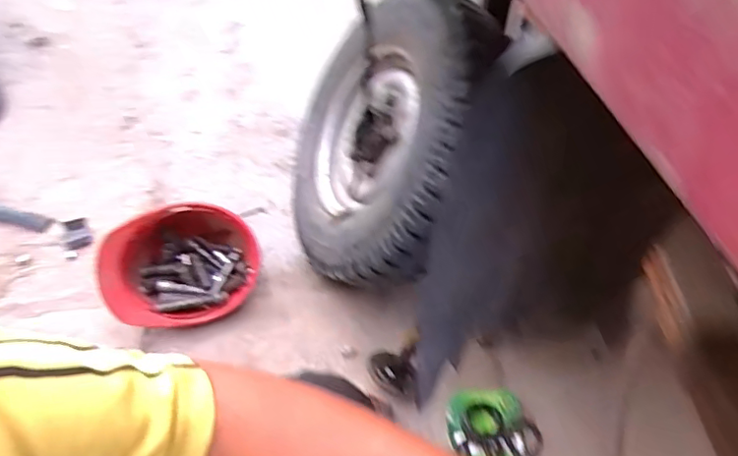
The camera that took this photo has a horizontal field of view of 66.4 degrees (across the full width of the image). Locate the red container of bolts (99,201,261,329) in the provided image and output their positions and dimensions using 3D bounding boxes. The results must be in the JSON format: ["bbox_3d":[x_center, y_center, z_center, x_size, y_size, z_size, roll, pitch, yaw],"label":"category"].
[{"bbox_3d":[-0.363,0.065,1.095,0.288,0.168,0.182,-14,45,-12],"label":"red container of bolts"}]

